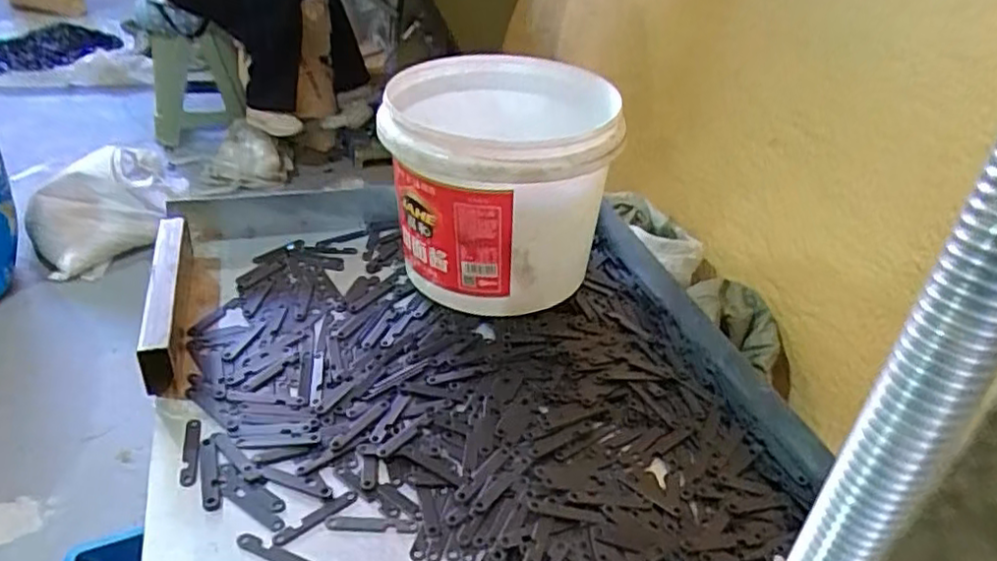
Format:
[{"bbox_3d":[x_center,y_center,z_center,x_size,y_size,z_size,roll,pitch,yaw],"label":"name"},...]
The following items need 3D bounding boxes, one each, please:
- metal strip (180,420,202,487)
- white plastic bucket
[{"bbox_3d":[-0.189,0.104,0.416,0.010,0.006,0.049,-5,36,-15],"label":"metal strip"},{"bbox_3d":[-0.004,-0.088,0.583,0.165,0.154,0.211,4,35,-2],"label":"white plastic bucket"}]

